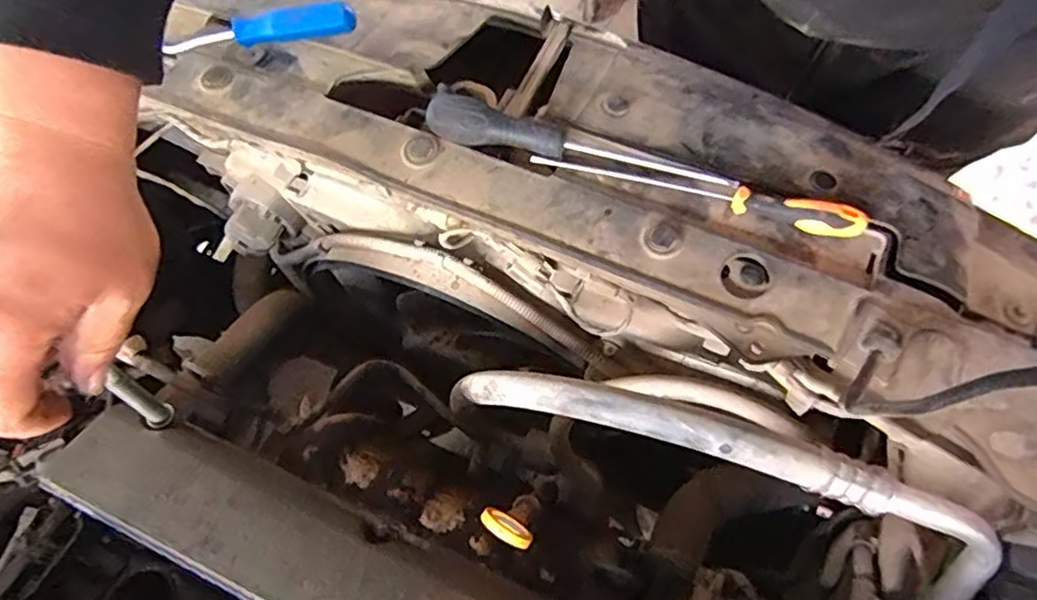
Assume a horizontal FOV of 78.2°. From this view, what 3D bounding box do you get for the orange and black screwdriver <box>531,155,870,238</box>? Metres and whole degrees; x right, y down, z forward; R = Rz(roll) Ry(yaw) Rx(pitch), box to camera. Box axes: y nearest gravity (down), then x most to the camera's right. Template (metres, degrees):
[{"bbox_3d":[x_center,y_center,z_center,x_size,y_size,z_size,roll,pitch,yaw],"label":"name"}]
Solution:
[{"bbox_3d":[0.119,-0.078,0.442,0.225,0.018,0.019,15,66,9],"label":"orange and black screwdriver"}]

